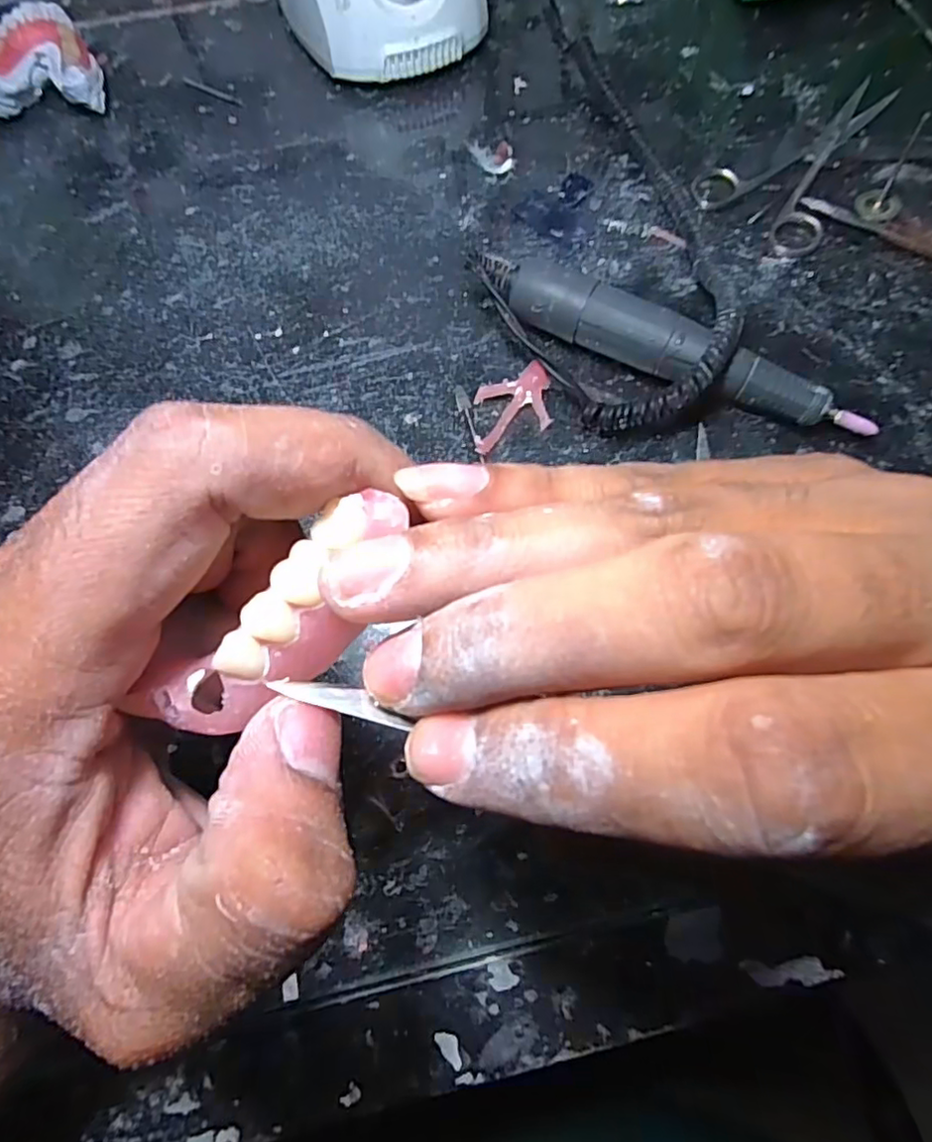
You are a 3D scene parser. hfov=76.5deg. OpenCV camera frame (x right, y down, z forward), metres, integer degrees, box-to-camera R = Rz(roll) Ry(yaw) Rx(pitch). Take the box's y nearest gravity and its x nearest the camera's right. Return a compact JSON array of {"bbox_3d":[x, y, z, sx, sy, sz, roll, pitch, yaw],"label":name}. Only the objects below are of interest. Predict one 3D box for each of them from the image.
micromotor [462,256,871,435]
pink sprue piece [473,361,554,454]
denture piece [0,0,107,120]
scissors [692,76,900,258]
[{"bbox_3d":[0.087,-0.095,0.260,0.174,0.033,0.030,29,73,11],"label":"micromotor"},{"bbox_3d":[0.019,-0.073,0.265,0.044,0.011,0.030,-27,72,-9],"label":"pink sprue piece"},{"bbox_3d":[-0.244,-0.287,0.338,0.064,0.034,0.051,-7,70,-2],"label":"denture piece"},{"bbox_3d":[0.186,-0.226,0.321,0.071,0.007,0.136,39,75,14],"label":"scissors"}]

